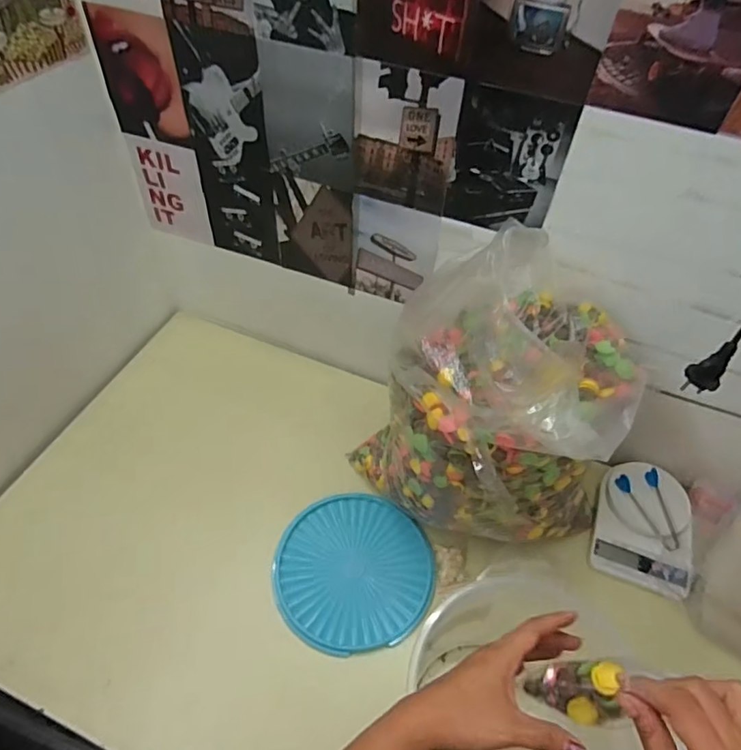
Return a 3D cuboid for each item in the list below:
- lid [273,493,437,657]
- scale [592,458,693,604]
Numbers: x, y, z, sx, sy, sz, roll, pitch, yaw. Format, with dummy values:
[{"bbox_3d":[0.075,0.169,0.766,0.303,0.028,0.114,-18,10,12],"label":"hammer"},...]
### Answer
[{"bbox_3d":[-0.022,0.256,0.717,0.202,0.018,0.200,2,51,-2],"label":"lid"},{"bbox_3d":[0.386,0.208,0.750,0.127,0.040,0.172,17,52,10],"label":"scale"}]

